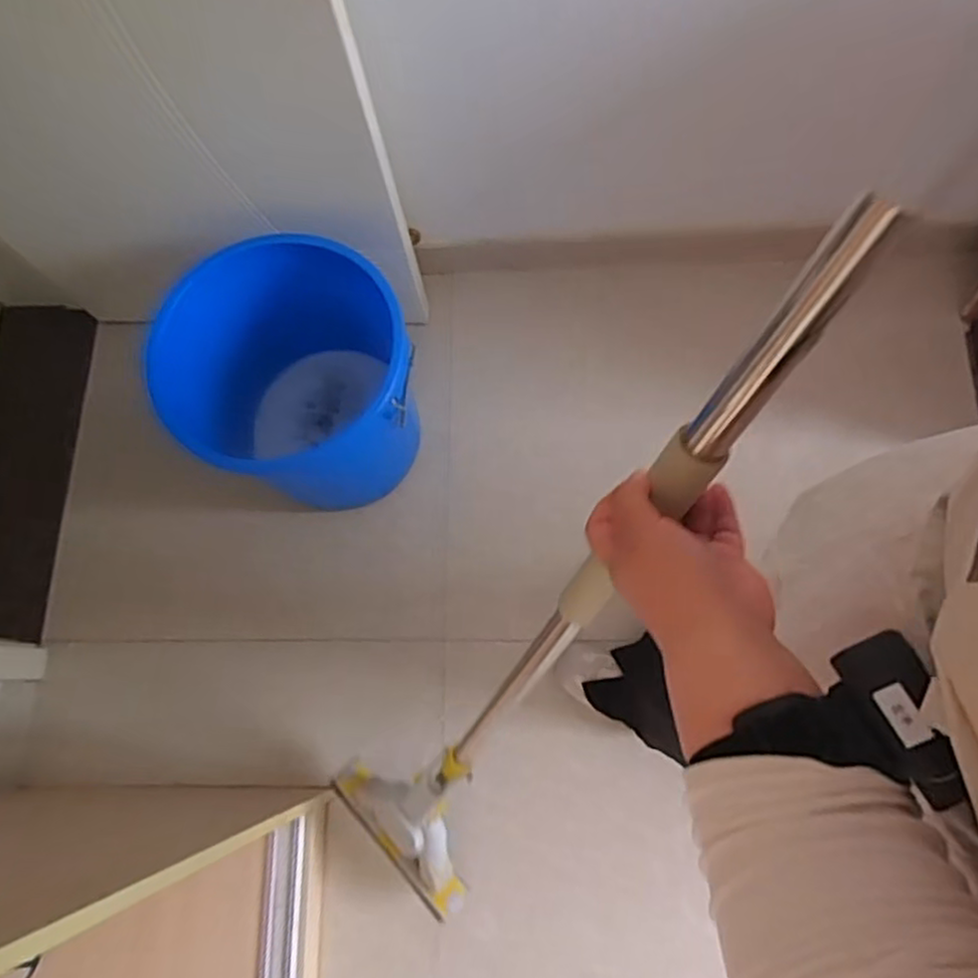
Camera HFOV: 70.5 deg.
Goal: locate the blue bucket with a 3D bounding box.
[{"bbox_3d":[-0.334,-0.184,1.208,0.403,0.405,0.380,-11,73,-1],"label":"blue bucket"}]

